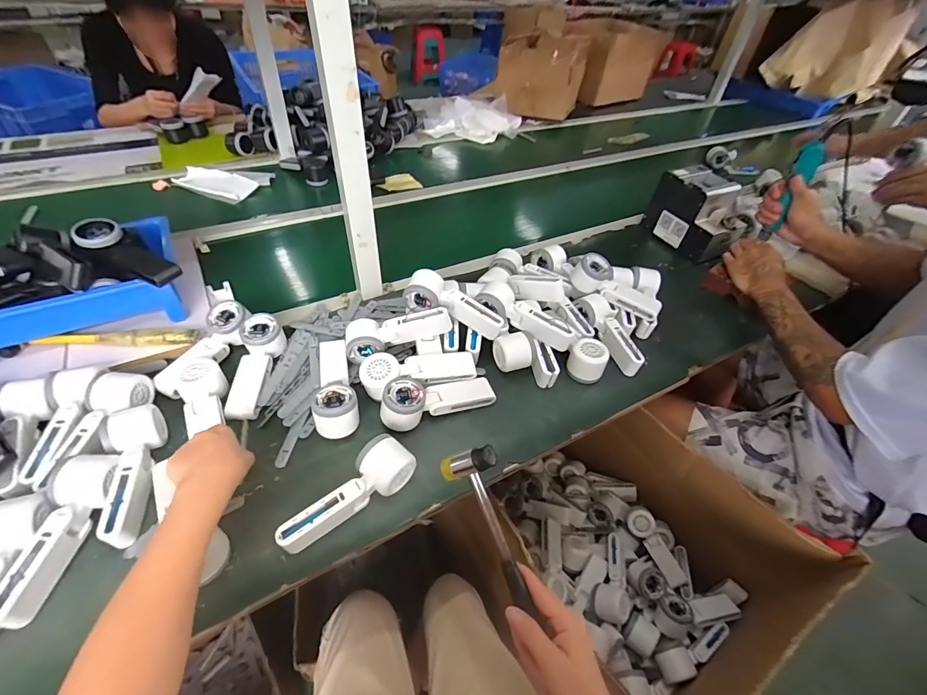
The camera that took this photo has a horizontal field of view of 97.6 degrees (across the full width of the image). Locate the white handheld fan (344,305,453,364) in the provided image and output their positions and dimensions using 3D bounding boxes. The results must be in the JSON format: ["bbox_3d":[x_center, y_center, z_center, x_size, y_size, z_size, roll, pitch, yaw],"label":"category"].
[{"bbox_3d":[-0.103,-0.026,0.638,0.167,0.050,0.062,-14,48,2],"label":"white handheld fan"}]

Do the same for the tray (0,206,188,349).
[{"bbox_3d":[-0.611,-0.117,0.622,0.307,0.112,0.224,-18,51,-21],"label":"tray"}]

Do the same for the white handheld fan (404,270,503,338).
[{"bbox_3d":[-0.014,-0.066,0.658,0.168,0.053,0.052,27,48,1],"label":"white handheld fan"}]

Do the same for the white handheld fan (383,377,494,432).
[{"bbox_3d":[-0.038,0.068,0.589,0.166,0.055,0.062,-16,50,-19],"label":"white handheld fan"}]

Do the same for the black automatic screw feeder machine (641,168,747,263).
[{"bbox_3d":[0.552,-0.317,0.948,0.130,0.138,0.186,-22,52,-24],"label":"black automatic screw feeder machine"}]

